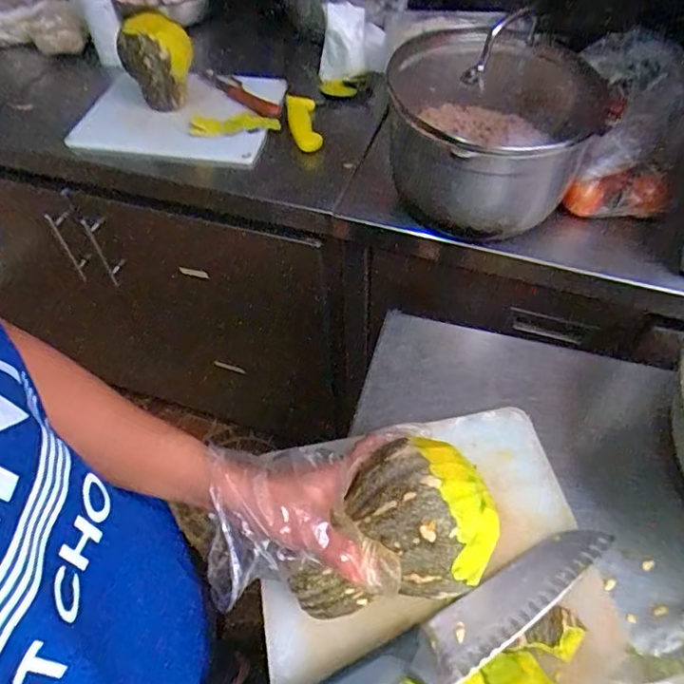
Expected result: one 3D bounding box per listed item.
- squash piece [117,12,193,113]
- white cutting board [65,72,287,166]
[{"bbox_3d":[-0.254,-0.382,0.763,0.072,0.111,0.079,27,59,20],"label":"squash piece"},{"bbox_3d":[-0.235,-0.329,0.795,0.270,0.021,0.174,10,64,10],"label":"white cutting board"}]

